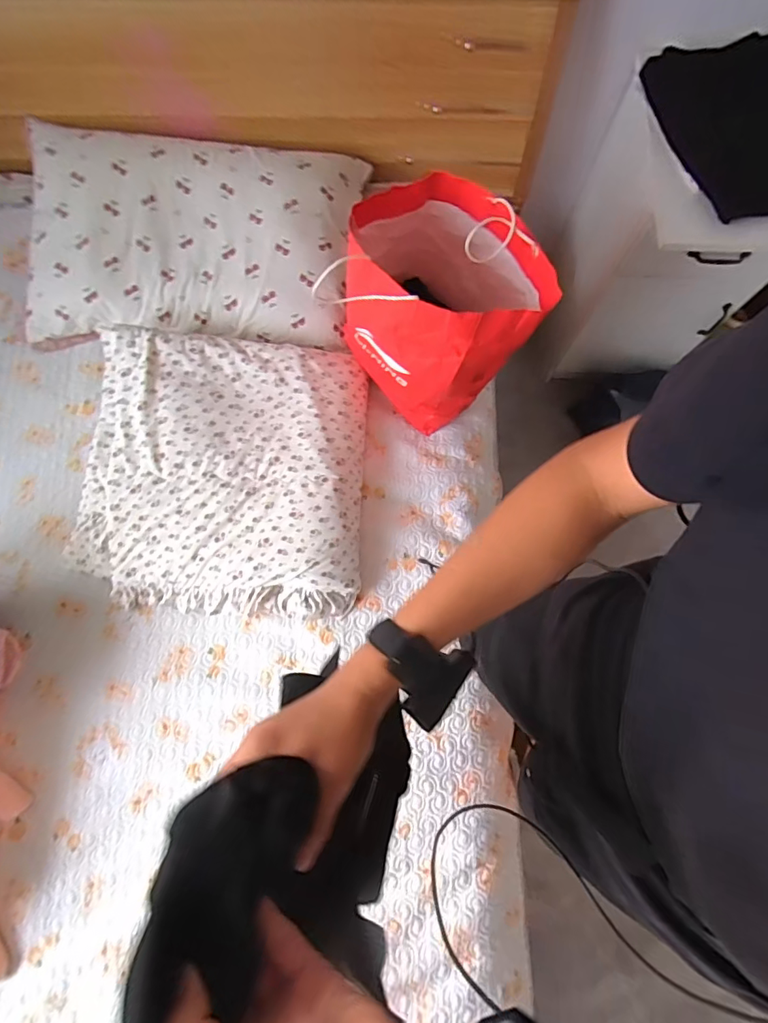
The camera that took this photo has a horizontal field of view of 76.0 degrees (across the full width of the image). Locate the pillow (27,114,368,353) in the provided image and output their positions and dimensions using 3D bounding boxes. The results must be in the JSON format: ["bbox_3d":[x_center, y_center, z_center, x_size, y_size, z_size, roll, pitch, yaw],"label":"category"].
[{"bbox_3d":[-0.397,-0.562,1.016,0.669,0.091,0.432,5,92,2],"label":"pillow"}]

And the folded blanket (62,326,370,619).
[{"bbox_3d":[-0.310,-0.081,0.945,0.535,0.120,0.543,2,77,0],"label":"folded blanket"}]

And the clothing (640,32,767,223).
[{"bbox_3d":[0.729,-0.758,0.975,0.476,0.223,0.047,22,74,-31],"label":"clothing"}]

